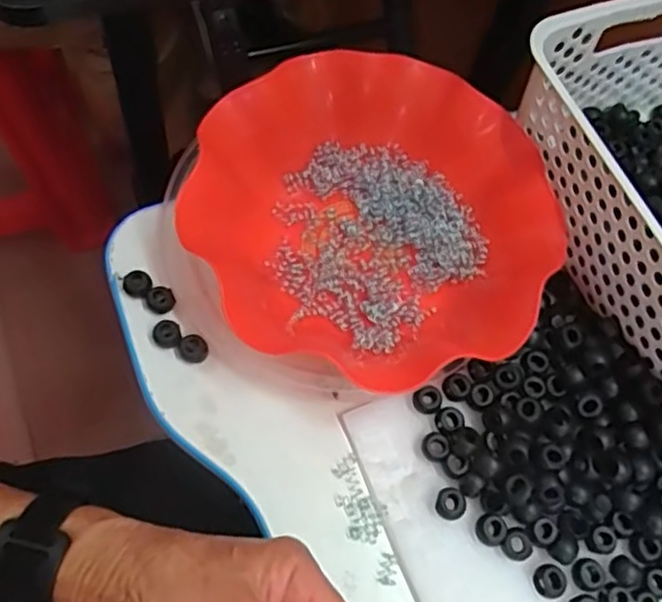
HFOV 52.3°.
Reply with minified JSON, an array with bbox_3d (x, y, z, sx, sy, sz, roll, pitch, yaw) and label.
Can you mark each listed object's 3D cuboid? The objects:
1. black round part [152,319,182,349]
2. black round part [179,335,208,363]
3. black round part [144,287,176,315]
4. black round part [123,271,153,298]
[{"bbox_3d":[-0.103,0.020,0.421,0.017,0.010,0.020,-12,68,-12],"label":"black round part"},{"bbox_3d":[-0.085,0.030,0.420,0.017,0.012,0.019,-29,72,-18],"label":"black round part"},{"bbox_3d":[-0.108,-0.001,0.427,0.018,0.005,0.016,-17,69,-14],"label":"black round part"},{"bbox_3d":[-0.124,-0.011,0.431,0.018,0.006,0.017,3,66,-6],"label":"black round part"}]

